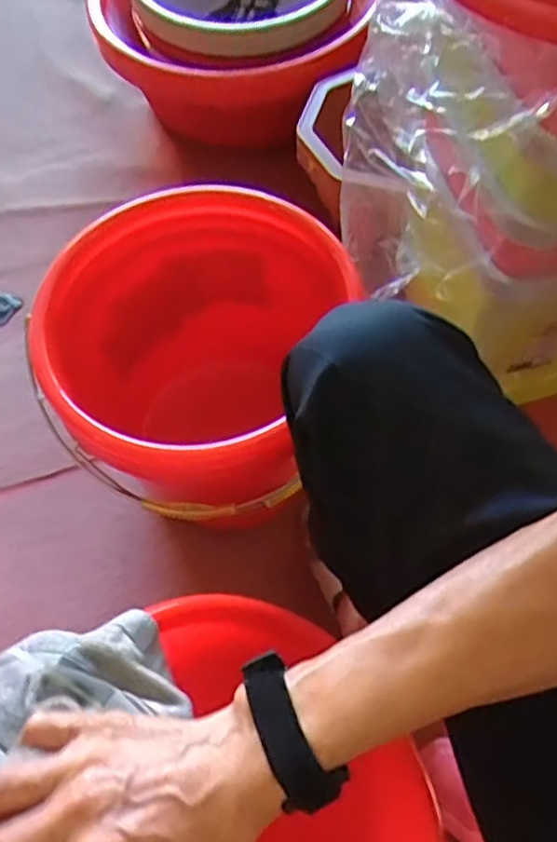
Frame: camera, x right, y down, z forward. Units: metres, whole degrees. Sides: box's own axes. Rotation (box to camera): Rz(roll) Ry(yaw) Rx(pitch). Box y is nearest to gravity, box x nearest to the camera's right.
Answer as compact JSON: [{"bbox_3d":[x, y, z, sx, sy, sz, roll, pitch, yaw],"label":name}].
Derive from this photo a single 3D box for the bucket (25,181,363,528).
[{"bbox_3d":[-0.083,-0.025,0.729,0.281,0.322,0.287,-1,64,2],"label":"bucket"}]

